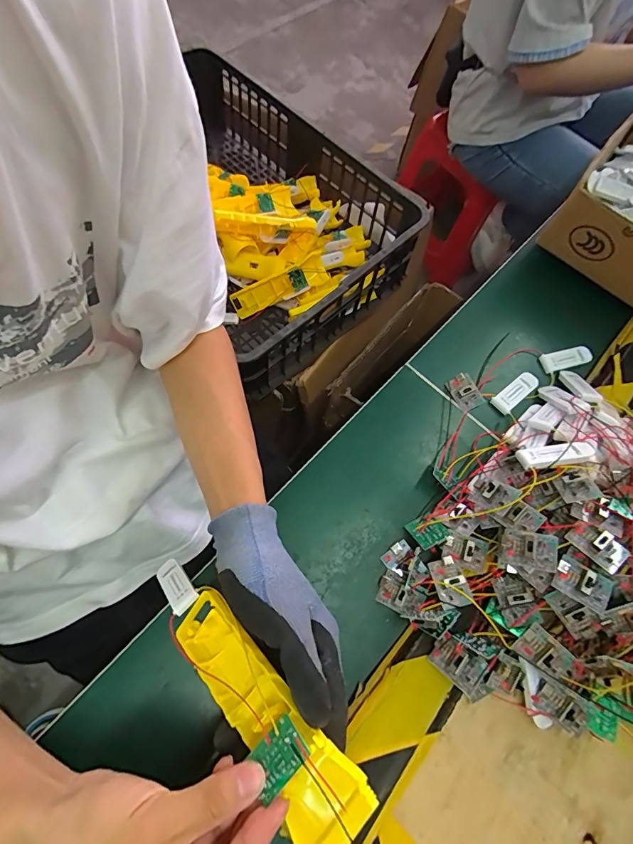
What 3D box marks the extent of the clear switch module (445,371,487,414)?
[{"bbox_3d":[0.150,-0.031,0.404,0.026,0.013,0.037,-29,68,-12],"label":"clear switch module"}]

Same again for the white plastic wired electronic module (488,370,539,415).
[{"bbox_3d":[0.204,-0.031,0.408,0.056,0.005,0.020,-35,77,-17],"label":"white plastic wired electronic module"}]

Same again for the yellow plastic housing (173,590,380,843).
[{"bbox_3d":[-0.038,0.182,0.254,0.162,0.026,0.046,33,68,35],"label":"yellow plastic housing"}]

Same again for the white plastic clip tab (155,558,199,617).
[{"bbox_3d":[-0.113,0.129,0.320,0.020,0.005,0.056,-44,38,-18],"label":"white plastic clip tab"}]

